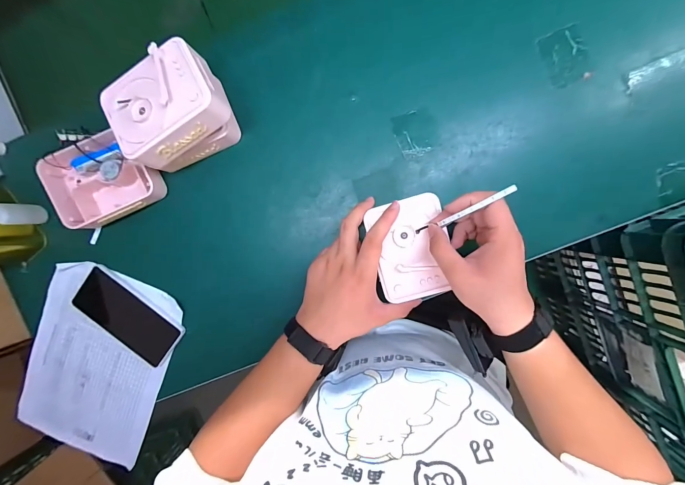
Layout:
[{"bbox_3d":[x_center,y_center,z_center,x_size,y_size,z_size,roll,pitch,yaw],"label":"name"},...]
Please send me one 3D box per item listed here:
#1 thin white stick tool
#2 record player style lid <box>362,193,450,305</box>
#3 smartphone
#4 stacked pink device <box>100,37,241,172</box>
[{"bbox_3d":[0.132,-0.034,0.346,0.125,0.008,0.007,-28,91,49],"label":"thin white stick tool"},{"bbox_3d":[0.085,0.010,0.388,0.090,0.014,0.125,-15,92,5],"label":"record player style lid"},{"bbox_3d":[-0.320,0.113,0.461,0.159,0.009,0.084,36,95,2],"label":"smartphone"},{"bbox_3d":[-0.207,-0.156,0.389,0.139,0.095,0.101,-38,90,5],"label":"stacked pink device"}]

